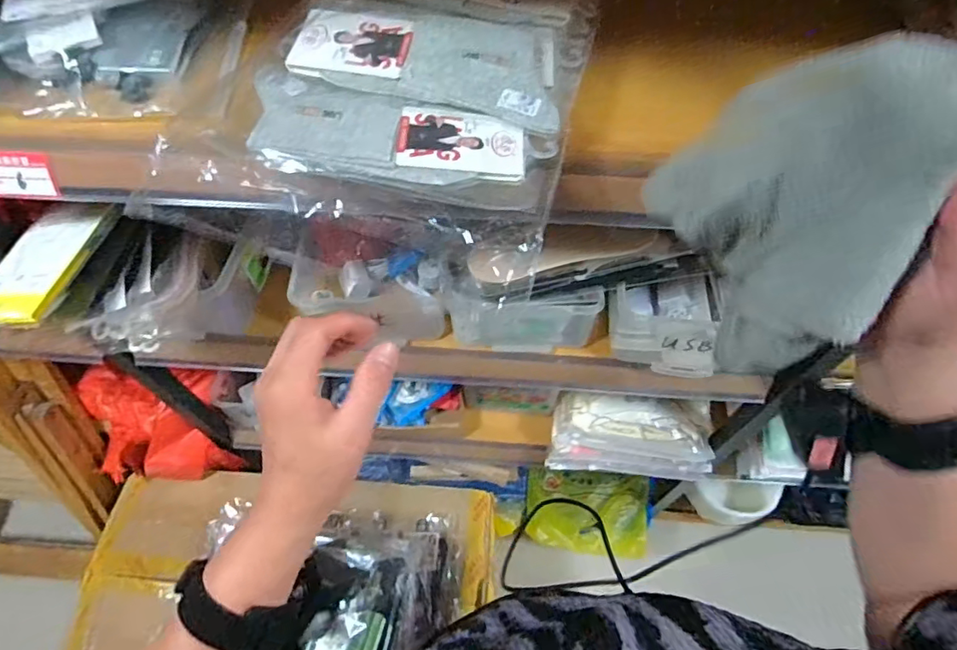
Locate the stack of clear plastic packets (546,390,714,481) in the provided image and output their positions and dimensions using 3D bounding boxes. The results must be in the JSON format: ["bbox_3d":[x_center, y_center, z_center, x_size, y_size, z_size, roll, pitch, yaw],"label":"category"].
[{"bbox_3d":[0.263,0.188,0.938,0.259,0.135,0.104,4,56,3],"label":"stack of clear plastic packets"}]

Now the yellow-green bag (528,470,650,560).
[{"bbox_3d":[0.254,0.435,1.264,0.275,0.079,0.191,3,56,2],"label":"yellow-green bag"}]

